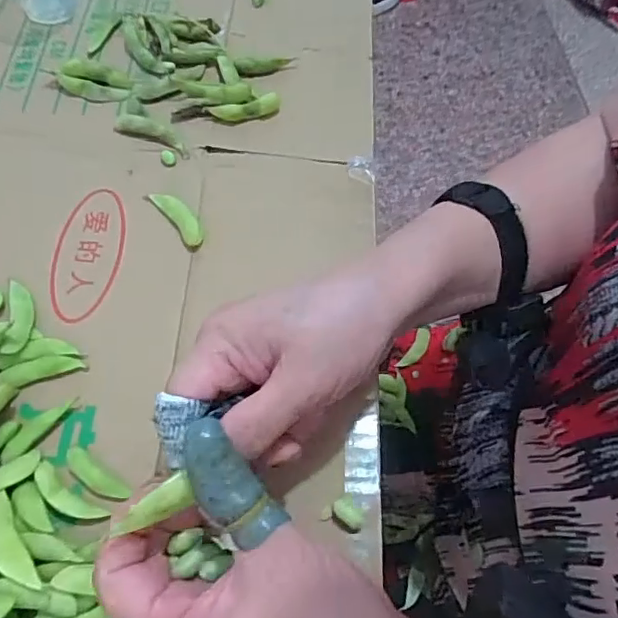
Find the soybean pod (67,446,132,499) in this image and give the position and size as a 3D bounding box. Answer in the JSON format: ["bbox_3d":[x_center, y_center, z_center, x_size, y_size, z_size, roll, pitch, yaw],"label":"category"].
[{"bbox_3d":[-0.109,0.085,0.288,0.041,0.004,0.012,35,66,14],"label":"soybean pod"}]

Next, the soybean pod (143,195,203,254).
[{"bbox_3d":[-0.085,-0.060,0.364,0.016,0.008,0.054,-35,69,-19],"label":"soybean pod"}]

